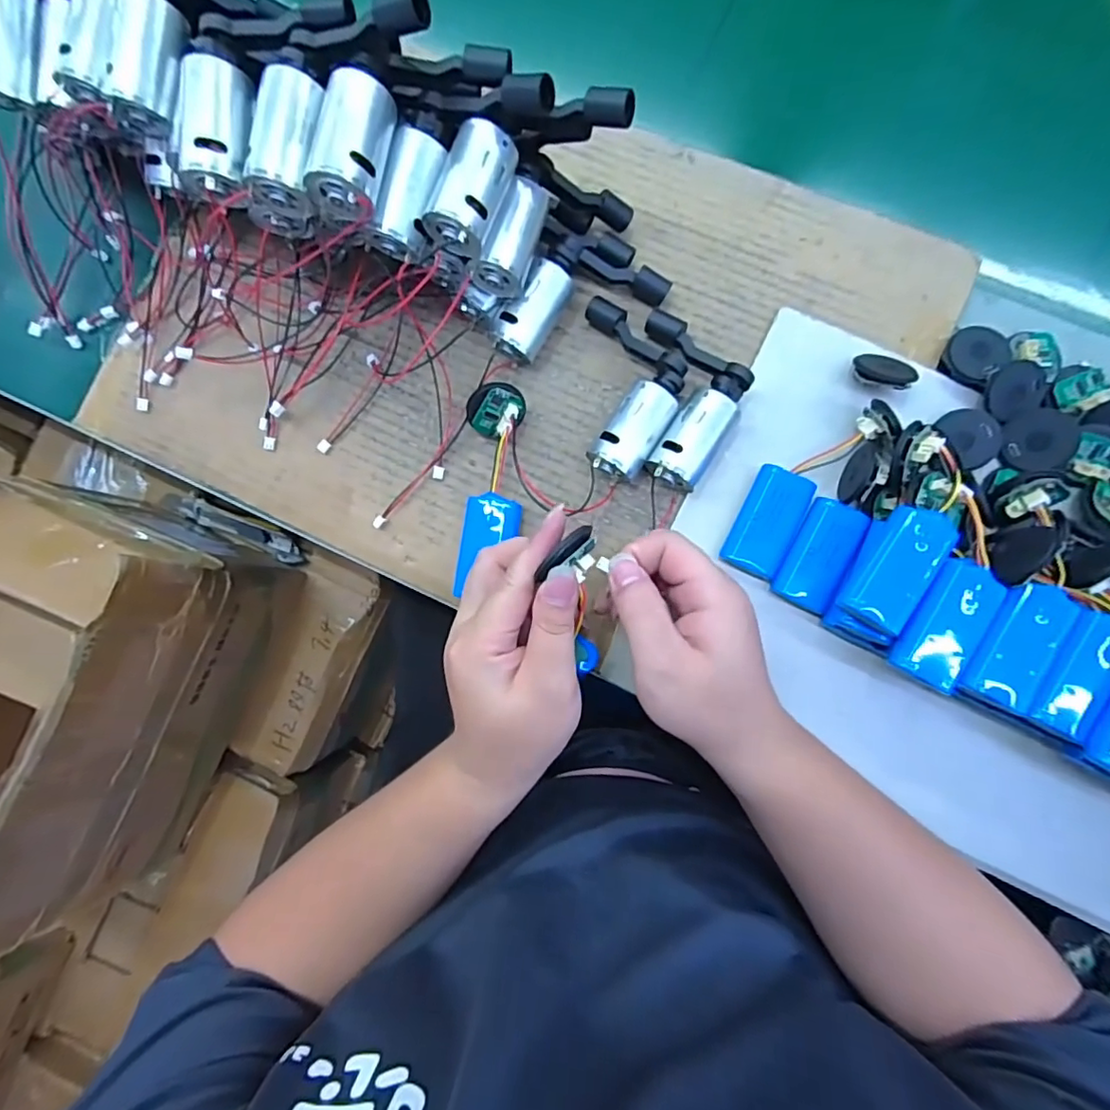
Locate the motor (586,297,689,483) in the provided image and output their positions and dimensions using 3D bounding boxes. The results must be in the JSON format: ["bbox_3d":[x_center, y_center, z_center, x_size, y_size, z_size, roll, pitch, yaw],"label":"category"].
[{"bbox_3d":[0.053,-0.108,0.374,0.060,0.032,0.118,-1,84,4],"label":"motor"}]

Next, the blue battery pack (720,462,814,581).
[{"bbox_3d":[0.134,-0.021,0.365,0.036,0.017,0.067,26,87,6],"label":"blue battery pack"}]

